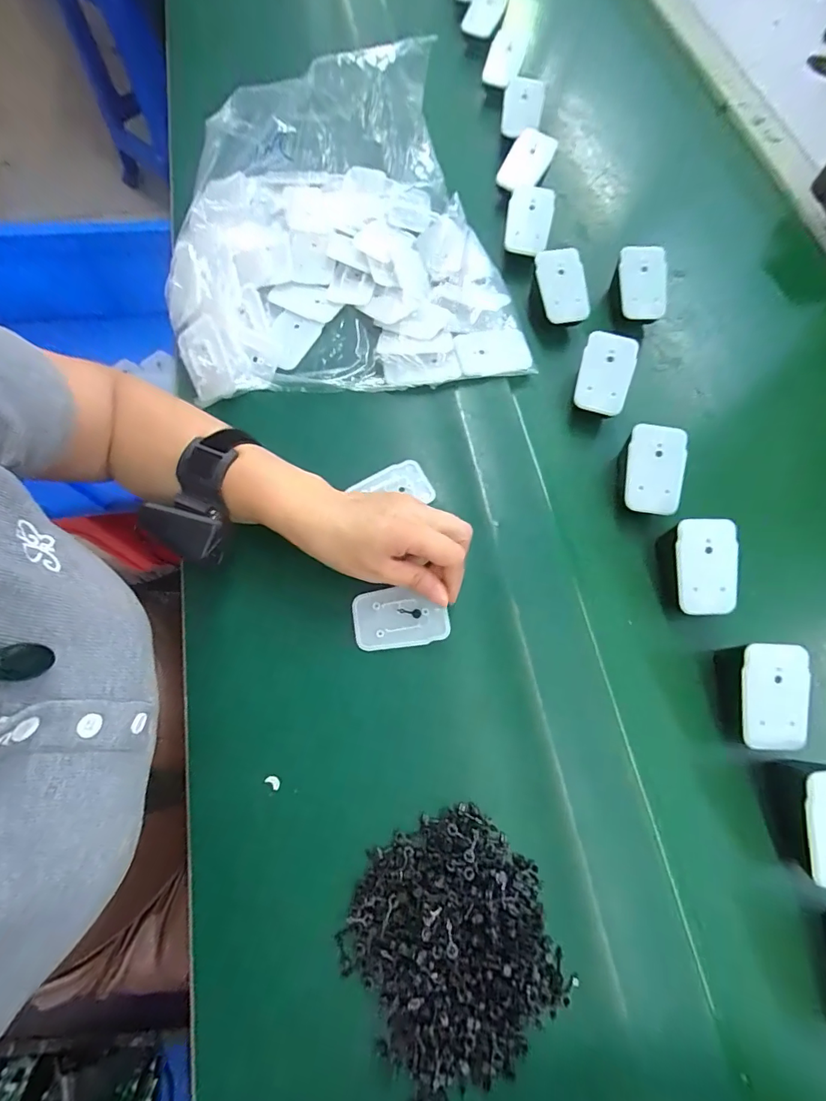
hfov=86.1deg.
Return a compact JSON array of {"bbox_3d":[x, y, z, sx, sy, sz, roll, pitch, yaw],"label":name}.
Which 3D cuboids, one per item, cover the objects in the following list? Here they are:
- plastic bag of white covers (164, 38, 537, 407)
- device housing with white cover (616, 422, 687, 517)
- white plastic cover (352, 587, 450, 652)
[{"bbox_3d":[-0.068,-0.285,0.398,0.315,0.101,0.272,-6,71,-4],"label":"plastic bag of white covers"},{"bbox_3d":[0.191,-0.064,0.356,0.045,0.020,0.067,9,96,10],"label":"device housing with white cover"},{"bbox_3d":[-0.010,0.050,0.331,0.068,0.009,0.043,-8,71,-4],"label":"white plastic cover"}]

